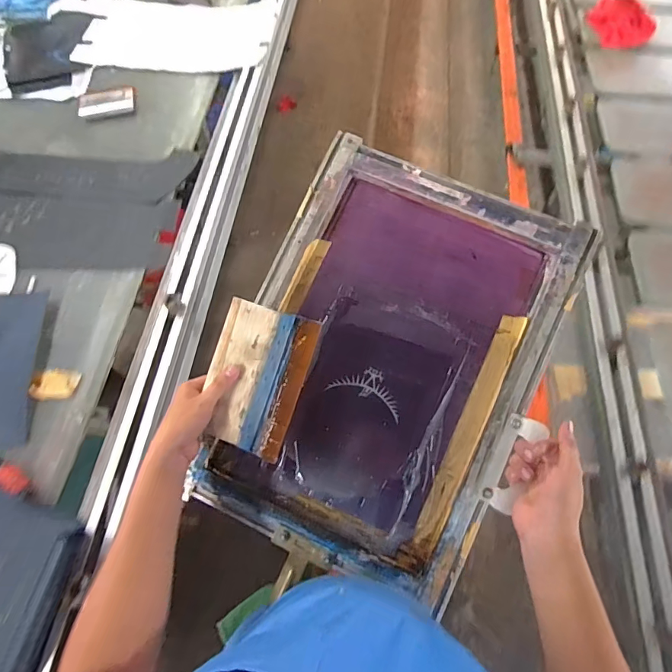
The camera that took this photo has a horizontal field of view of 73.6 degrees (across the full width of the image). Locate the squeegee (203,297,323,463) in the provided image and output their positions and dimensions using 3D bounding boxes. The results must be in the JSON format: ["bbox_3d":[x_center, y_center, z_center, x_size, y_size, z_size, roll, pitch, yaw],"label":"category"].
[{"bbox_3d":[-0.103,0.053,0.572,0.120,0.016,0.178,18,88,2],"label":"squeegee"}]

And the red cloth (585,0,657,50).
[{"bbox_3d":[0.831,-0.933,1.324,0.132,0.092,0.199,-6,62,-3],"label":"red cloth"}]

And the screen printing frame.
[{"bbox_3d":[0.069,0.033,0.616,0.384,0.041,0.531,24,86,8],"label":"screen printing frame"}]

